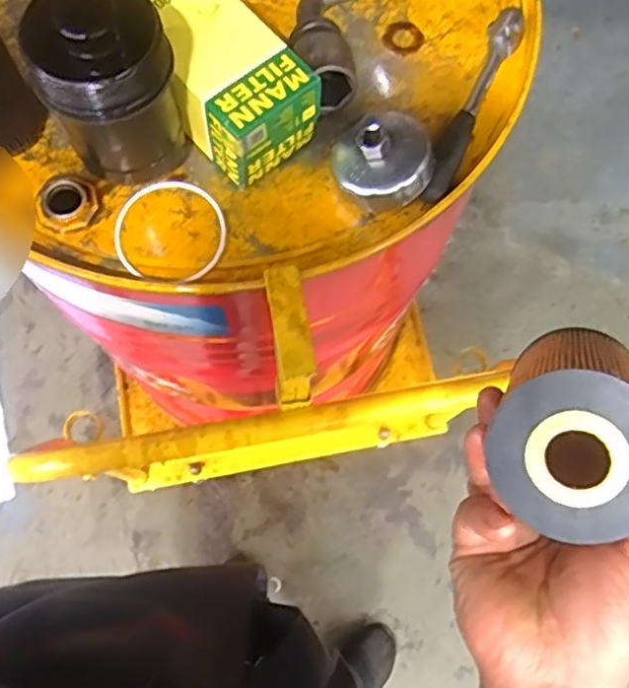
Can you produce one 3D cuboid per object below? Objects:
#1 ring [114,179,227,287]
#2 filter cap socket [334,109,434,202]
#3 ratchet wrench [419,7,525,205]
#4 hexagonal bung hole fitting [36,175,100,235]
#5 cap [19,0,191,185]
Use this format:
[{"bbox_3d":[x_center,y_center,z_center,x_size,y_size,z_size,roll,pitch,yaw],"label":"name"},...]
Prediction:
[{"bbox_3d":[-0.111,-0.086,0.517,0.087,0.009,0.089,1,68,-3],"label":"ring"},{"bbox_3d":[0.054,-0.140,0.519,0.067,0.058,0.069,0,75,-1],"label":"filter cap socket"},{"bbox_3d":[0.131,-0.198,0.545,0.028,0.022,0.194,24,75,5],"label":"ratchet wrench"},{"bbox_3d":[-0.194,-0.110,0.522,0.041,0.017,0.046,32,76,7],"label":"hexagonal bung hole fitting"},{"bbox_3d":[-0.142,-0.175,0.470,0.082,0.162,0.077,0,75,-1],"label":"cap"}]

